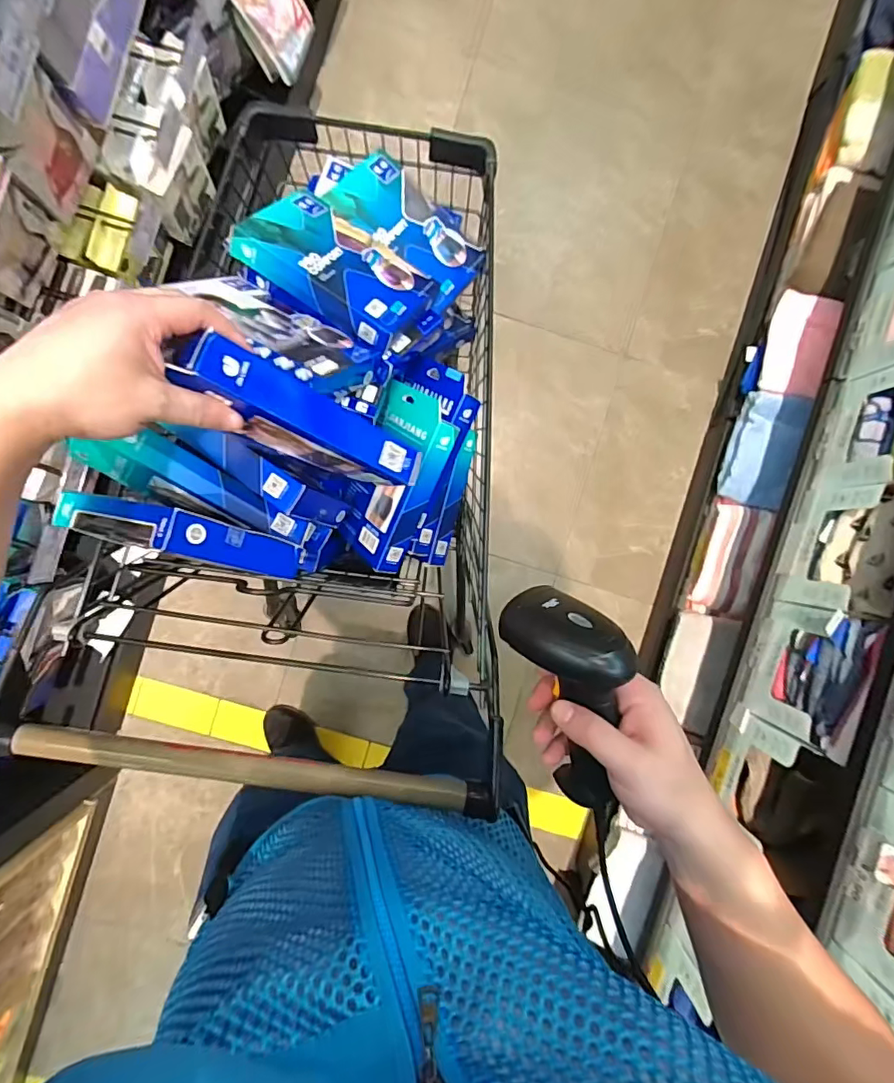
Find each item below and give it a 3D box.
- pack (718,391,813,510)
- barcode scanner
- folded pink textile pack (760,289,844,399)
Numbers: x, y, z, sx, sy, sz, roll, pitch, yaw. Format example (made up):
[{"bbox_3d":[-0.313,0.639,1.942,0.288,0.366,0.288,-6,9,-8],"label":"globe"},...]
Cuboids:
[{"bbox_3d":[0.674,-0.194,1.084,0.077,0.148,0.254,10,91,-2],"label":"pack"},{"bbox_3d":[0.092,0.115,0.367,0.076,0.059,0.160,-14,98,-2],"label":"barcode scanner"},{"bbox_3d":[0.722,-0.416,1.050,0.051,0.134,0.221,9,91,-2],"label":"folded pink textile pack"}]

